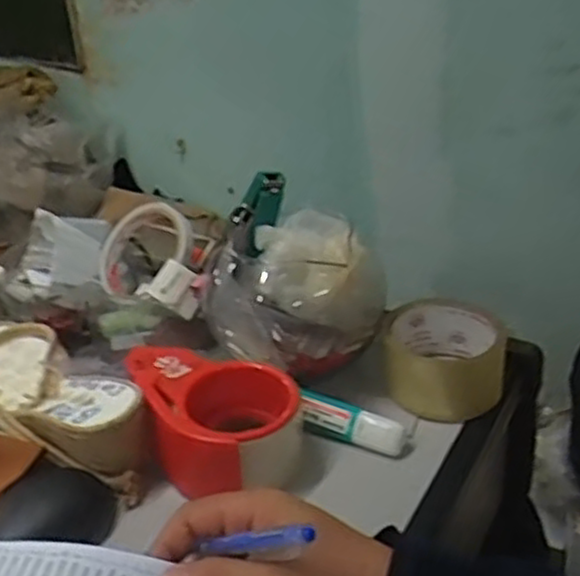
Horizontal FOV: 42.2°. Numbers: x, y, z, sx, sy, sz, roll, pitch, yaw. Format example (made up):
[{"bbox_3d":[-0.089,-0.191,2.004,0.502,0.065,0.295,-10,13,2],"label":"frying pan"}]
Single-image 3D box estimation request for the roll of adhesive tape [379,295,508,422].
[{"bbox_3d":[0.117,0.052,0.573,0.089,0.049,0.090,-3,29,1],"label":"roll of adhesive tape"}]

